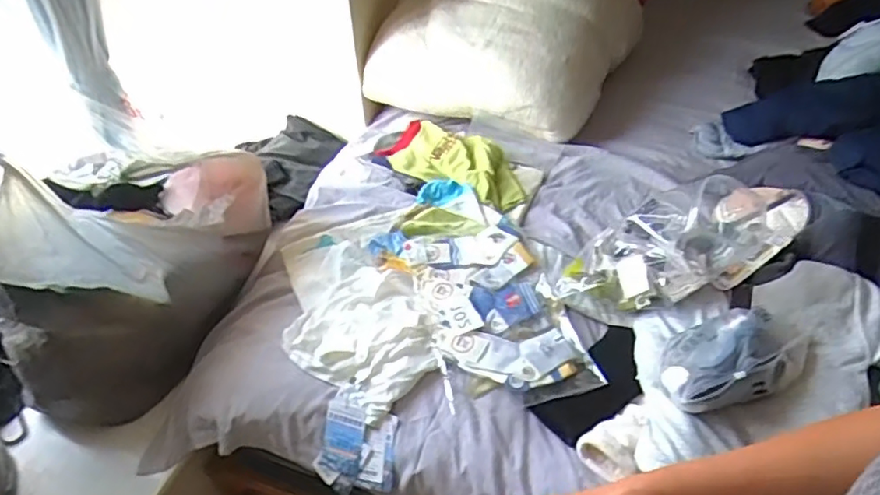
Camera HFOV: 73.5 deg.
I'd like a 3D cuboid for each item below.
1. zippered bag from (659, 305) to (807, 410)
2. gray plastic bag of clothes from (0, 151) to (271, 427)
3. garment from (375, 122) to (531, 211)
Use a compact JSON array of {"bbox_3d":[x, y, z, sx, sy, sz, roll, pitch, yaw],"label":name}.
[{"bbox_3d":[0.406,0.157,0.837,0.198,0.093,0.112,-13,48,-12],"label":"zippered bag"},{"bbox_3d":[-0.555,0.002,1.039,0.301,0.458,0.480,20,50,18],"label":"gray plastic bag of clothes"},{"bbox_3d":[0.041,-0.197,1.315,0.353,0.044,0.178,27,52,24],"label":"garment"}]

